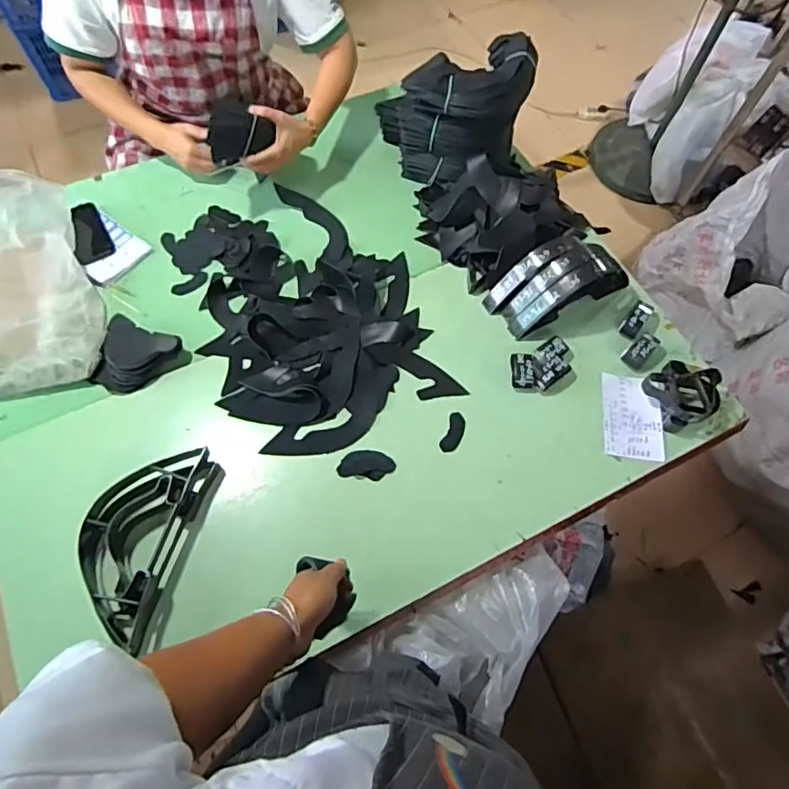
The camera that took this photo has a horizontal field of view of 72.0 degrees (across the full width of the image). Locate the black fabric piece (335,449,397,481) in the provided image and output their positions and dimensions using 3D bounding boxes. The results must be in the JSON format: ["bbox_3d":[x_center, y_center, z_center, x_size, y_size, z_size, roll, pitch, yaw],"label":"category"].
[{"bbox_3d":[-0.045,0.116,0.892,0.090,0.005,0.048,6,72,1],"label":"black fabric piece"}]

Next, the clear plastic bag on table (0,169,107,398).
[{"bbox_3d":[-0.690,-0.185,0.926,0.285,0.138,0.394,-20,73,-7],"label":"clear plastic bag on table"}]

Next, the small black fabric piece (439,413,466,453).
[{"bbox_3d":[0.101,0.066,0.924,0.031,0.005,0.075,21,67,8],"label":"small black fabric piece"}]

